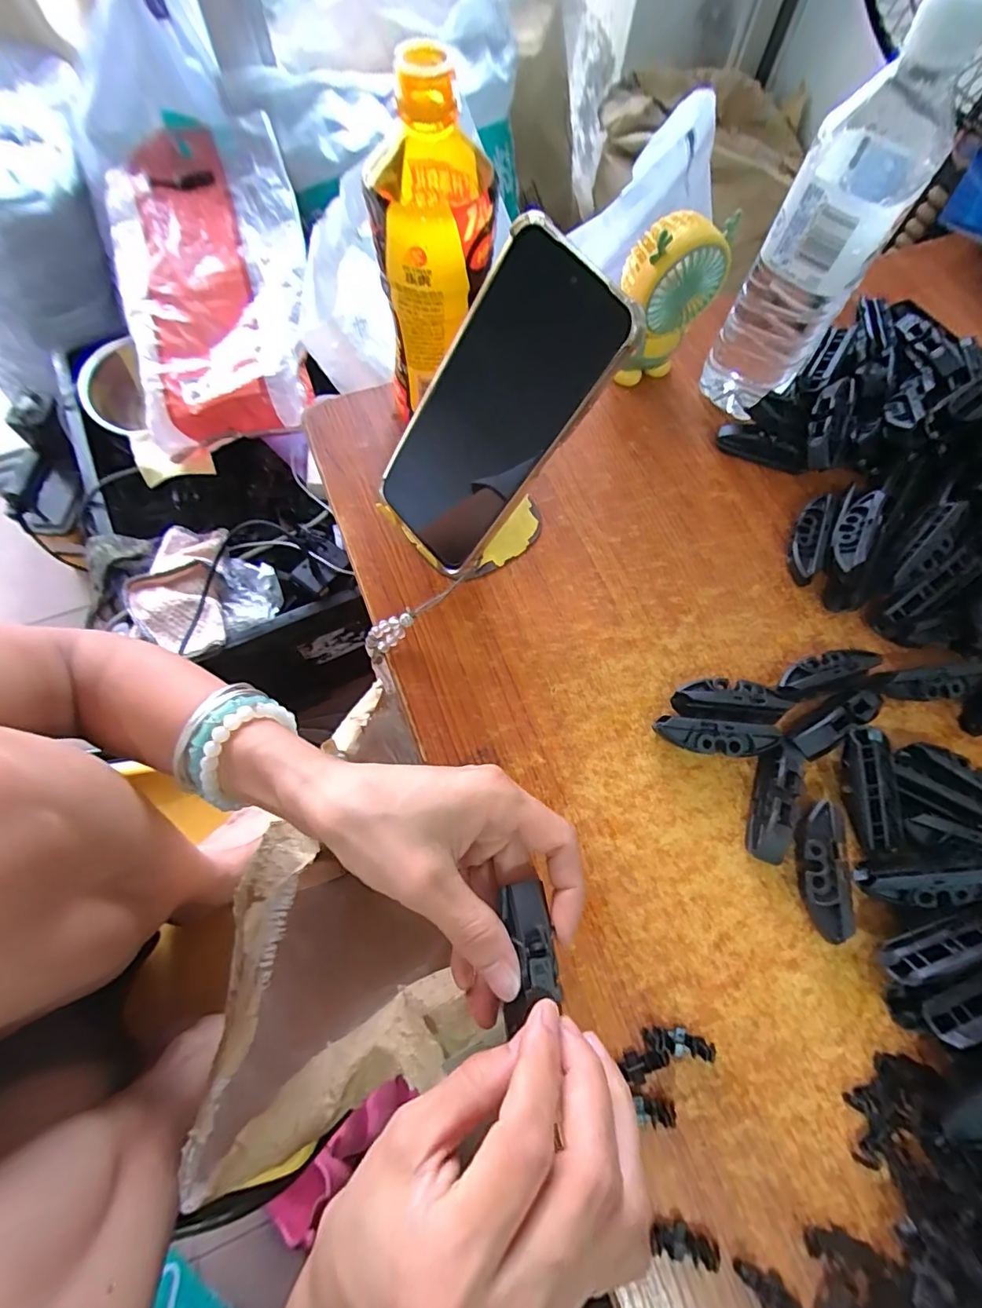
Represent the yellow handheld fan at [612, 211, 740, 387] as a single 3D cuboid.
[{"bbox_3d":[0.121,-0.253,0.376,0.067,0.107,0.043,-26,72,-11],"label":"yellow handheld fan"}]

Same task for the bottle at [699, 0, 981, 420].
[{"bbox_3d":[0.205,-0.251,0.325,0.065,0.205,0.077,32,71,10],"label":"bottle"}]

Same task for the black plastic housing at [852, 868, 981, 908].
[{"bbox_3d":[0.238,0.125,0.275,0.068,0.021,0.019,-9,68,18],"label":"black plastic housing"}]

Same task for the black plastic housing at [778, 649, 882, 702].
[{"bbox_3d":[0.212,0.013,0.328,0.069,0.023,0.024,-19,71,-9],"label":"black plastic housing"}]

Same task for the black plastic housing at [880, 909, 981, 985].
[{"bbox_3d":[0.235,0.146,0.260,0.073,0.017,0.016,-15,70,-8],"label":"black plastic housing"}]

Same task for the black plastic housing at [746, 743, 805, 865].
[{"bbox_3d":[0.166,0.087,0.300,0.022,0.019,0.065,16,69,4],"label":"black plastic housing"}]

